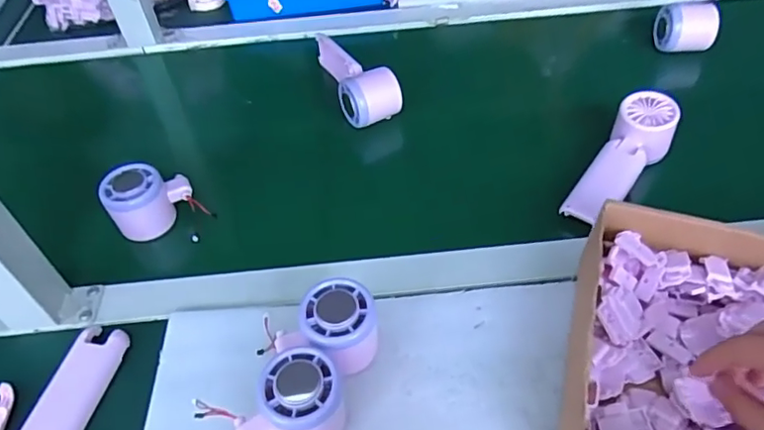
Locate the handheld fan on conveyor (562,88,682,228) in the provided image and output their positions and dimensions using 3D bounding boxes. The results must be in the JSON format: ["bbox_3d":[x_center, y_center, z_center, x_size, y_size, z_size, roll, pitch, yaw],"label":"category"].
[{"bbox_3d":[0.232,-0.057,0.535,0.054,0.038,0.159,27,56,25],"label":"handheld fan on conveyor"}]

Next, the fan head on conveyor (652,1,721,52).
[{"bbox_3d":[0.377,-0.228,0.696,0.065,0.055,0.055,2,49,6],"label":"fan head on conveyor"}]

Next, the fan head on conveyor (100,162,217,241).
[{"bbox_3d":[-0.220,-0.019,0.546,0.080,0.057,0.050,-24,51,-15],"label":"fan head on conveyor"}]

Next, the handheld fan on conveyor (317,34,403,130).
[{"bbox_3d":[-0.032,-0.169,0.669,0.063,0.050,0.164,-18,50,-11],"label":"handheld fan on conveyor"}]

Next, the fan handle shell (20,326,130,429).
[{"bbox_3d":[-0.233,0.133,0.430,0.040,0.011,0.105,6,50,10],"label":"fan handle shell"}]

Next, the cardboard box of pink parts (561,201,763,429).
[{"bbox_3d":[0.225,0.101,0.380,0.191,0.070,0.224,16,52,18],"label":"cardboard box of pink parts"}]

